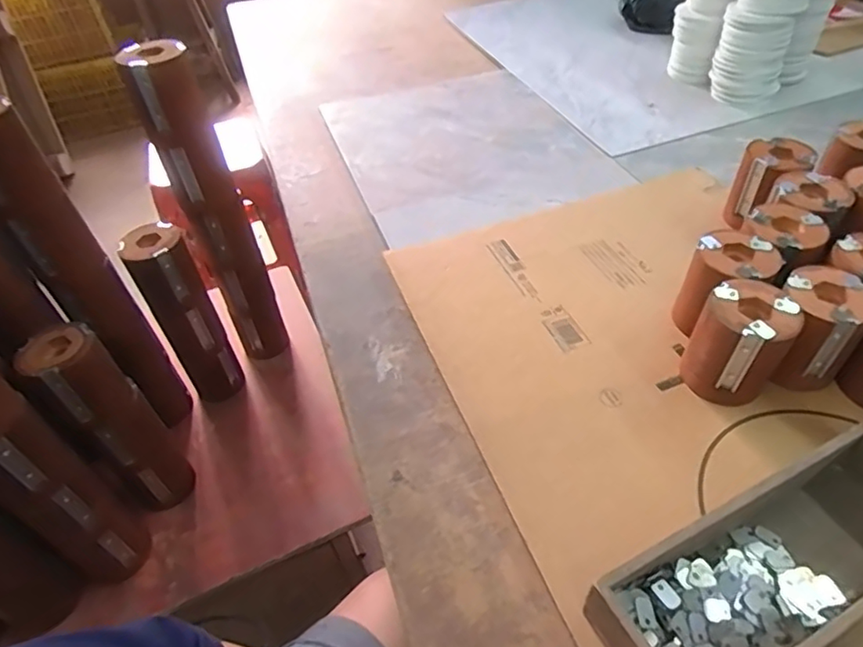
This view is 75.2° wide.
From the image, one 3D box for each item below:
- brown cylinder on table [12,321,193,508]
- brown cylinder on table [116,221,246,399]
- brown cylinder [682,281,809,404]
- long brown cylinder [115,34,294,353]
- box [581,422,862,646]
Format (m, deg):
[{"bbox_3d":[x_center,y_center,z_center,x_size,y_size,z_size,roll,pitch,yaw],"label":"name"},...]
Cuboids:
[{"bbox_3d":[-0.382,0.134,0.693,0.077,0.294,0.083,27,54,28],"label":"brown cylinder on table"},{"bbox_3d":[-0.357,0.003,0.835,0.064,0.310,0.075,32,57,31],"label":"brown cylinder on table"},{"bbox_3d":[0.298,0.021,0.545,0.077,0.102,0.077,-36,52,-27],"label":"brown cylinder"},{"bbox_3d":[-0.307,-0.140,0.811,0.083,0.480,0.079,-26,50,-19],"label":"long brown cylinder"},{"bbox_3d":[0.270,0.181,0.421,0.307,0.067,0.098,-21,47,-15],"label":"box"}]

